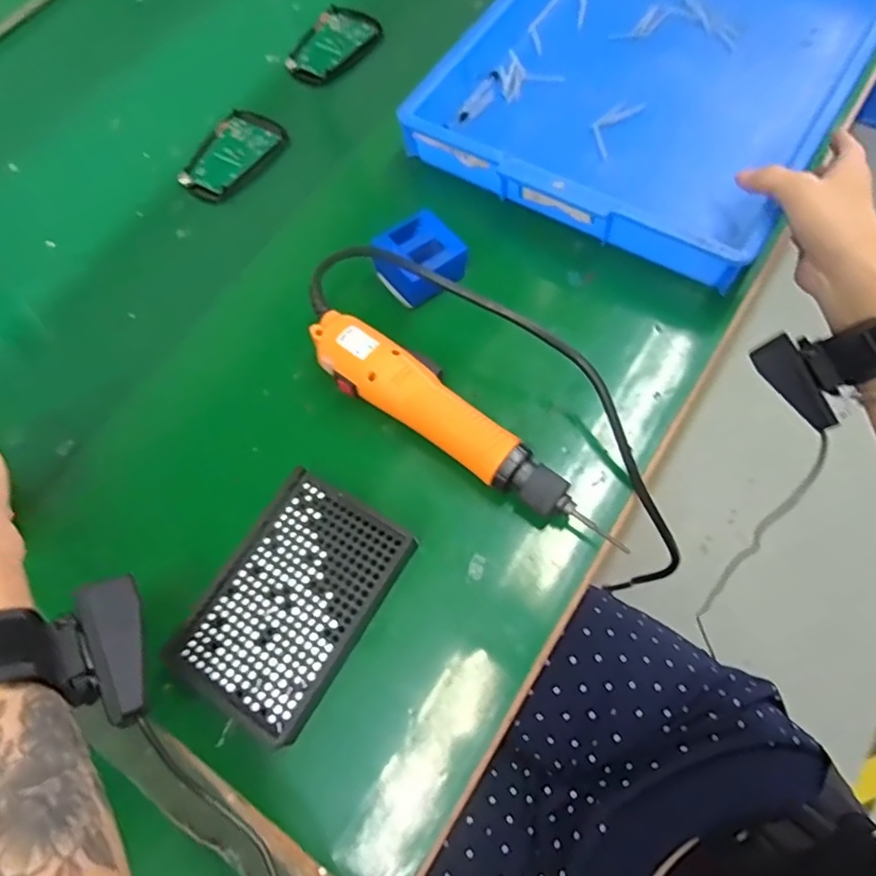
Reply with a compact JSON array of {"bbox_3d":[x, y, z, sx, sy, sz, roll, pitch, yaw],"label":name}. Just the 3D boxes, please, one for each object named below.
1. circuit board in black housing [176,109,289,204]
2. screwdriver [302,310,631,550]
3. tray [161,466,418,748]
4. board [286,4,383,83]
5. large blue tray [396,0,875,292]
[{"bbox_3d":[-0.180,-0.246,0.515,0.056,0.008,0.096,30,73,13],"label":"circuit board in black housing"},{"bbox_3d":[0.012,-0.010,0.392,0.234,0.045,0.047,32,73,14],"label":"screwdriver"},{"bbox_3d":[-0.087,0.097,0.361,0.093,0.020,0.136,29,73,13],"label":"tray"},{"bbox_3d":[-0.103,-0.374,0.562,0.062,0.010,0.093,32,73,14],"label":"board"},{"bbox_3d":[0.194,-0.338,0.499,0.287,0.050,0.424,30,73,13],"label":"large blue tray"}]

